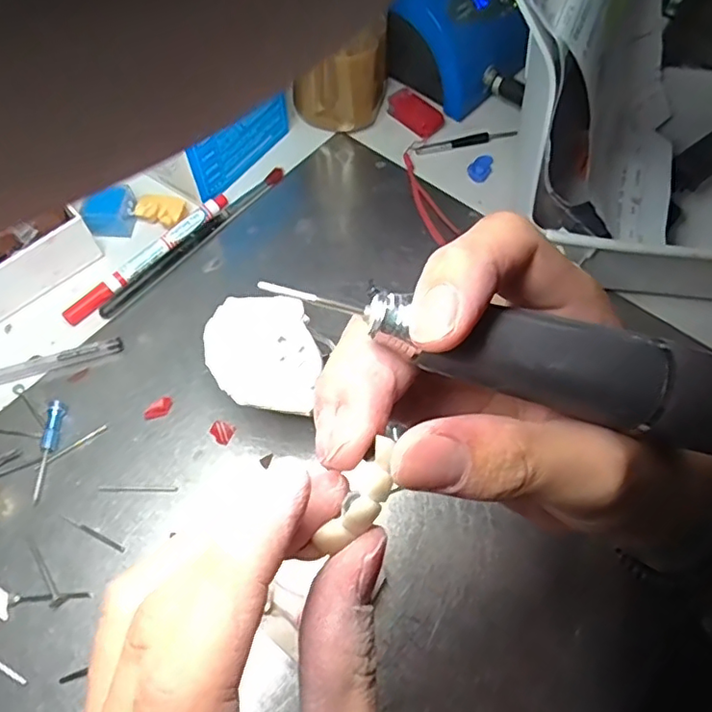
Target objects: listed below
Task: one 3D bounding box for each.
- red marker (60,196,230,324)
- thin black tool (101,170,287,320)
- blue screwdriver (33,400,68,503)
[{"bbox_3d":[-0.140,-0.069,0.393,0.016,0.008,0.134,37,68,17],"label":"red marker"},{"bbox_3d":[-0.111,-0.084,0.403,0.012,0.004,0.165,36,68,16],"label":"thin black tool"},{"bbox_3d":[-0.176,0.053,0.328,0.008,0.007,0.058,2,63,0],"label":"blue screwdriver"}]

